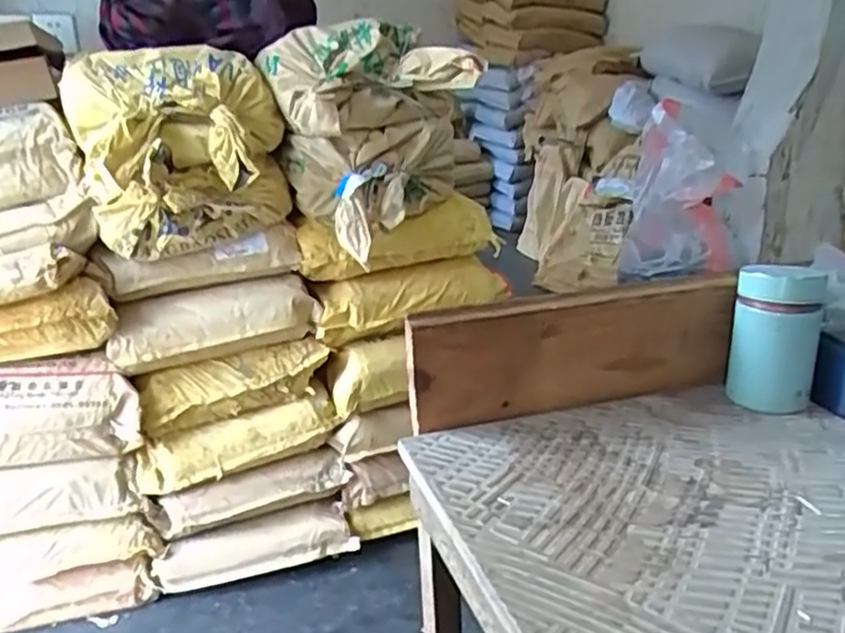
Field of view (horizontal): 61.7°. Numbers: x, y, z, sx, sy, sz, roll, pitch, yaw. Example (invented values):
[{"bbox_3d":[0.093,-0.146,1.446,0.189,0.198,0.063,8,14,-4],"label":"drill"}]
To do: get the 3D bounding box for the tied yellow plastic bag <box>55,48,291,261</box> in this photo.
[{"bbox_3d":[-0.442,-0.306,1.304,0.360,0.352,0.212,-7,18,-13],"label":"tied yellow plastic bag"}]

